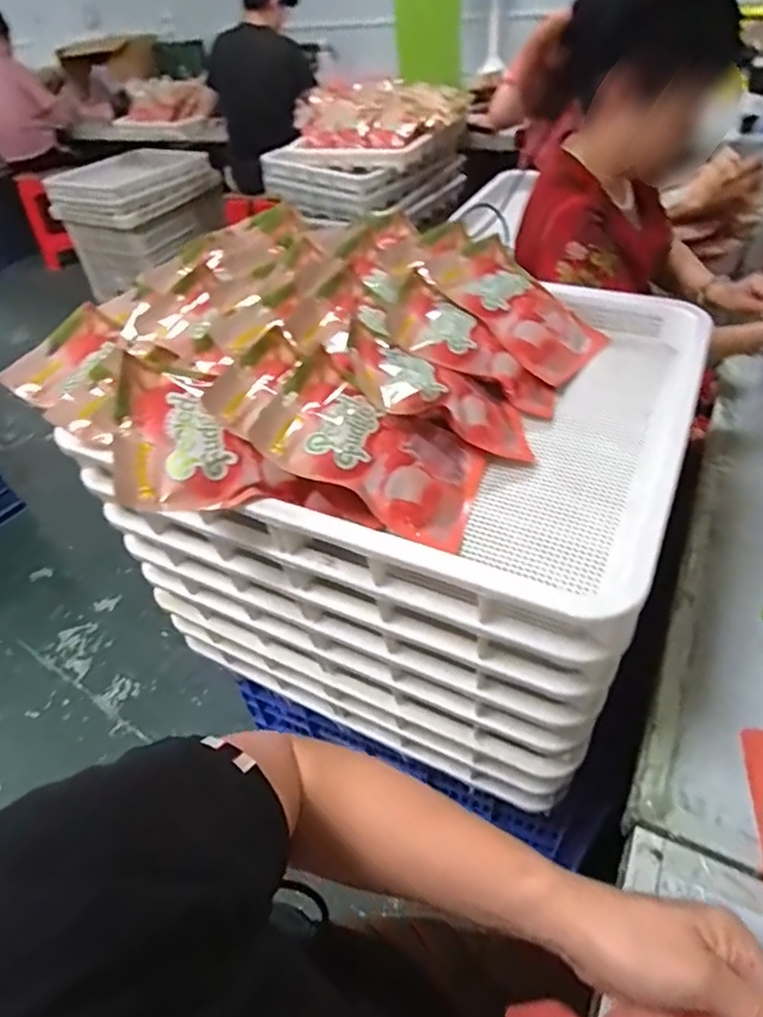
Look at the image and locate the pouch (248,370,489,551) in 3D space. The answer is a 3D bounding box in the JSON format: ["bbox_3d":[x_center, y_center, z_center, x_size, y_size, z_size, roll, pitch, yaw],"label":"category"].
[{"bbox_3d":[-0.002,-0.059,0.560,0.209,0.025,0.141,28,51,-4],"label":"pouch"}]

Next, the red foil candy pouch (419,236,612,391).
[{"bbox_3d":[0.160,-0.252,0.718,0.228,0.030,0.142,46,56,8],"label":"red foil candy pouch"}]

